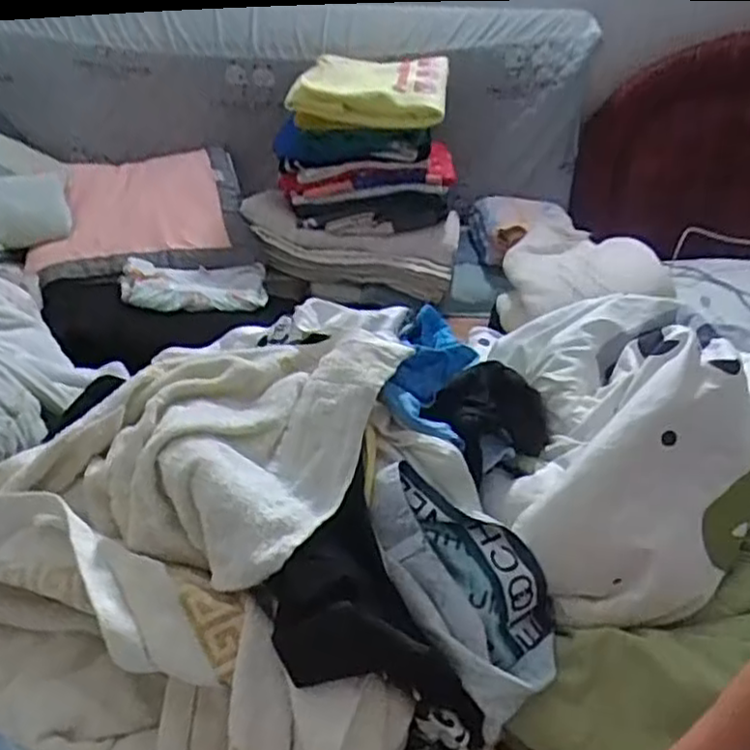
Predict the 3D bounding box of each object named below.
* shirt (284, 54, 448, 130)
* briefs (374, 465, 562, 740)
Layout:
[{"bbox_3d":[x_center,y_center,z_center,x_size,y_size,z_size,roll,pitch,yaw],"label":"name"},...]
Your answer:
[{"bbox_3d":[-0.011,-0.507,1.289,0.271,0.104,0.209,4,27,4],"label":"shirt"},{"bbox_3d":[0.067,0.172,0.613,0.114,0.070,0.211,-33,72,-22],"label":"briefs"}]

